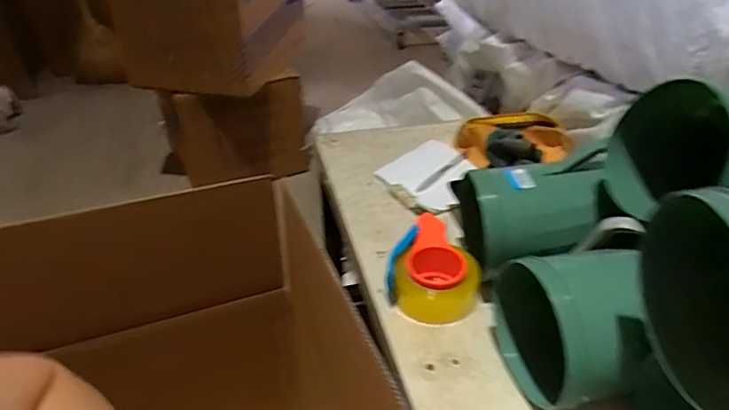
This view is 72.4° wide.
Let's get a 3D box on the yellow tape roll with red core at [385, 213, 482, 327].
[{"bbox_3d":[0.105,0.093,0.721,0.133,0.061,0.150,21,39,30],"label":"yellow tape roll with red core"}]

